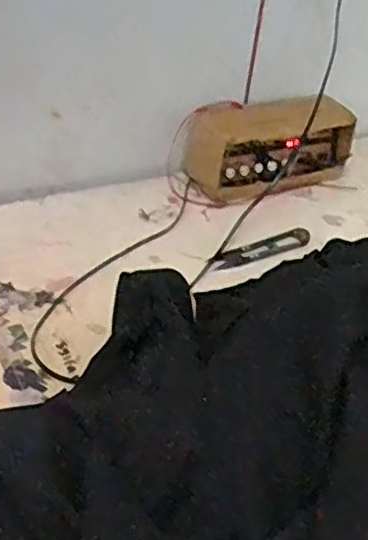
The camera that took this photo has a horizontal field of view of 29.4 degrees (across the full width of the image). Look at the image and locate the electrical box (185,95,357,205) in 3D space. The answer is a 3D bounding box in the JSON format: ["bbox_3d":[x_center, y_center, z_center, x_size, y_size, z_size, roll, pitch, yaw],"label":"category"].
[{"bbox_3d":[0.096,-0.144,0.796,0.180,0.090,0.083,-14,41,-24],"label":"electrical box"}]

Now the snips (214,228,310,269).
[{"bbox_3d":[0.080,-0.020,0.699,0.109,0.010,0.021,-16,42,-26],"label":"snips"}]

